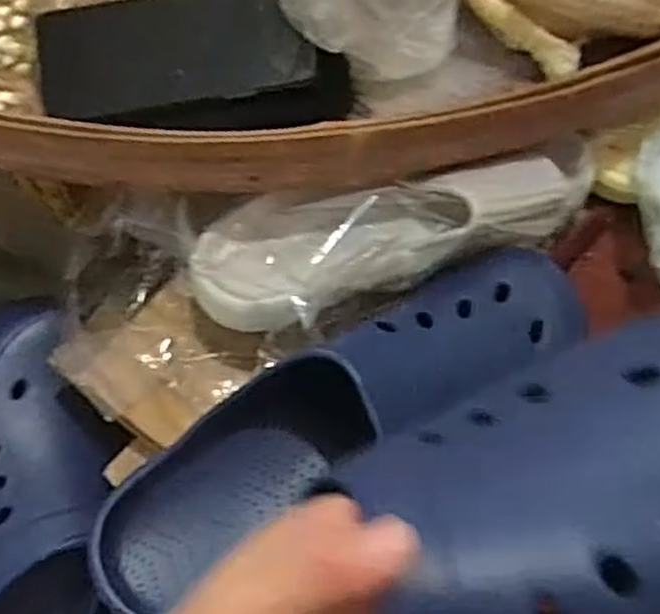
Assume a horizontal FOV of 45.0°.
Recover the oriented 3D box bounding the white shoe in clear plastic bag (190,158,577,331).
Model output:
[{"bbox_3d":[0.040,-0.038,0.451,0.240,0.060,0.091,-7,68,-5],"label":"white shoe in clear plastic bag"}]

